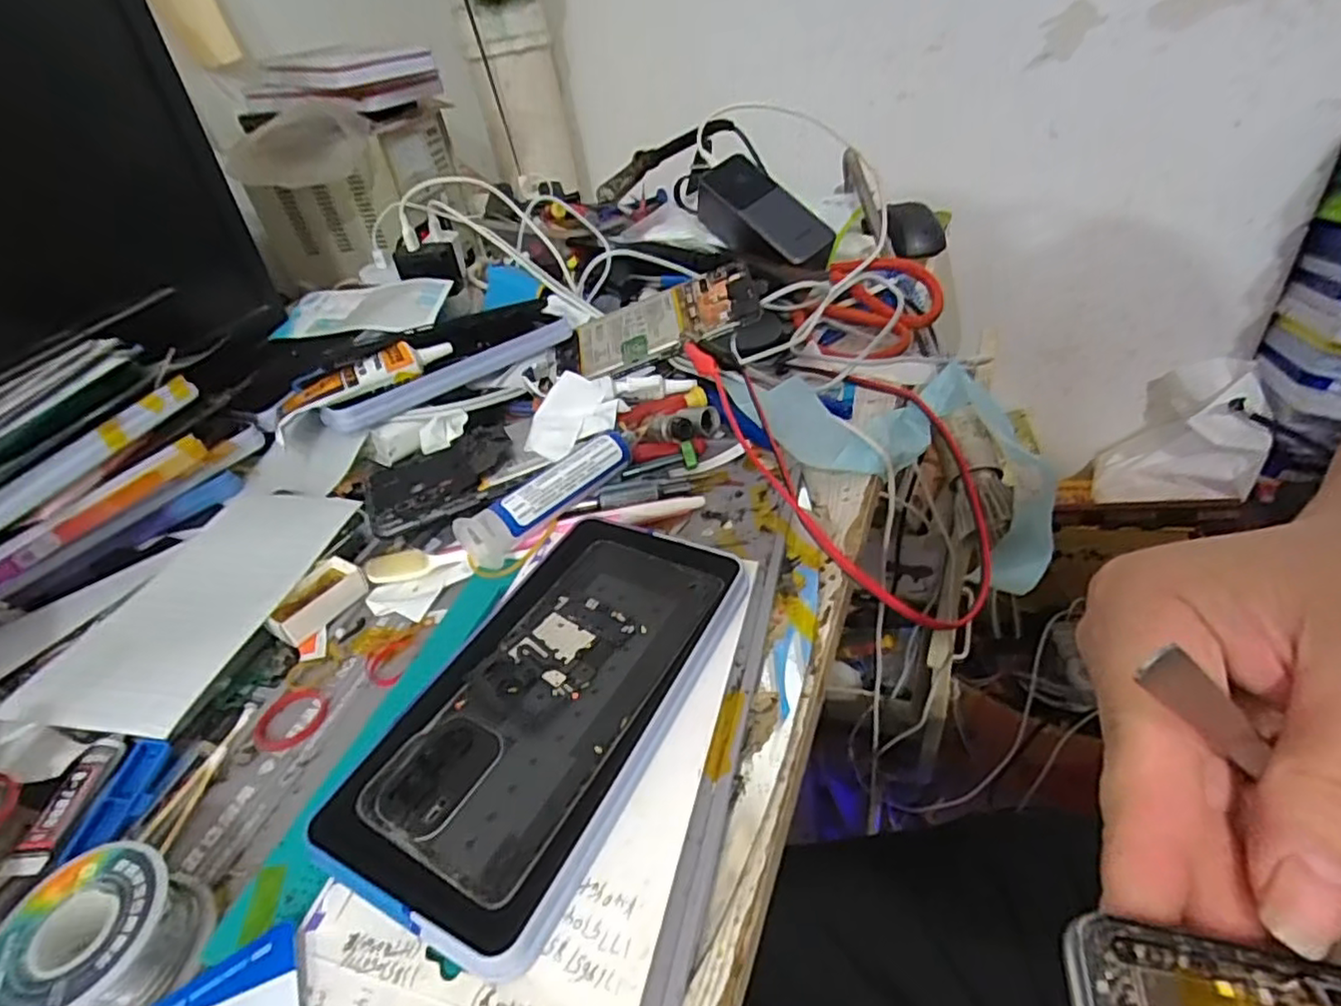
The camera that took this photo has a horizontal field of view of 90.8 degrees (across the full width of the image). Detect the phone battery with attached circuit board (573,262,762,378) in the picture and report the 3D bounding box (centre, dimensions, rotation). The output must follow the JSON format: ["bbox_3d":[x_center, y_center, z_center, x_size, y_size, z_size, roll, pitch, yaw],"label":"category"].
[{"bbox_3d":[-0.006,-0.137,0.491,0.138,0.011,0.068,-14,52,14],"label":"phone battery with attached circuit board"}]

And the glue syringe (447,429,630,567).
[{"bbox_3d":[-0.063,-0.010,0.365,0.113,0.020,0.028,-31,42,-24],"label":"glue syringe"}]

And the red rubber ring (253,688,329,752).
[{"bbox_3d":[-0.174,0.098,0.303,0.030,0.004,0.031,-7,37,5],"label":"red rubber ring"}]

